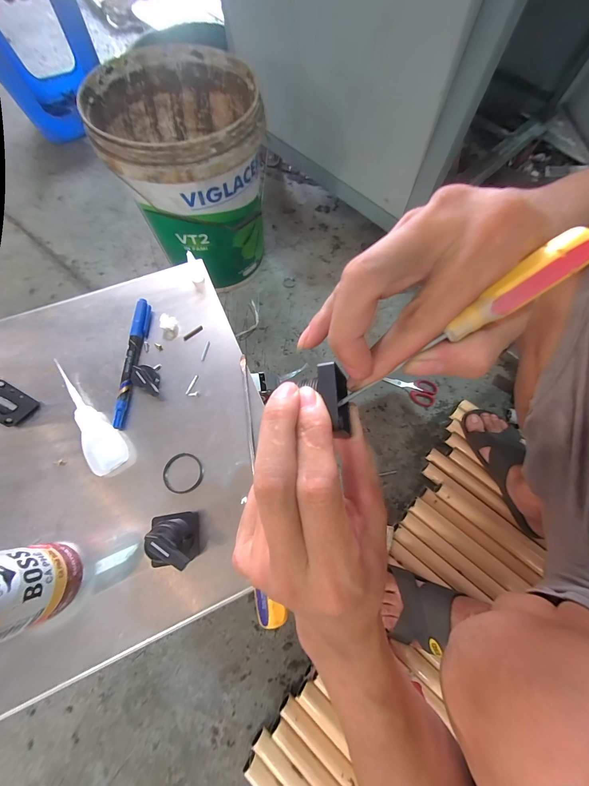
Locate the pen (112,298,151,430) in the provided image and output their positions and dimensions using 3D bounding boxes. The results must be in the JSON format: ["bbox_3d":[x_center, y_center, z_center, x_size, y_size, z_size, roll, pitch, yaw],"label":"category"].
[{"bbox_3d":[-0.162,-0.032,0.295,0.011,0.013,0.137,1,69,-1],"label":"pen"}]

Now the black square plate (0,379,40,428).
[{"bbox_3d":[-0.260,0.010,0.266,0.004,0.038,0.031,18,62,43],"label":"black square plate"}]

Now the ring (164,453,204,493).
[{"bbox_3d":[-0.099,0.071,0.262,0.034,0.006,0.033,0,69,-1],"label":"ring"}]

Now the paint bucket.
[{"bbox_3d":[-0.203,-0.447,0.643,0.280,0.313,0.301,0,69,-1],"label":"paint bucket"}]

